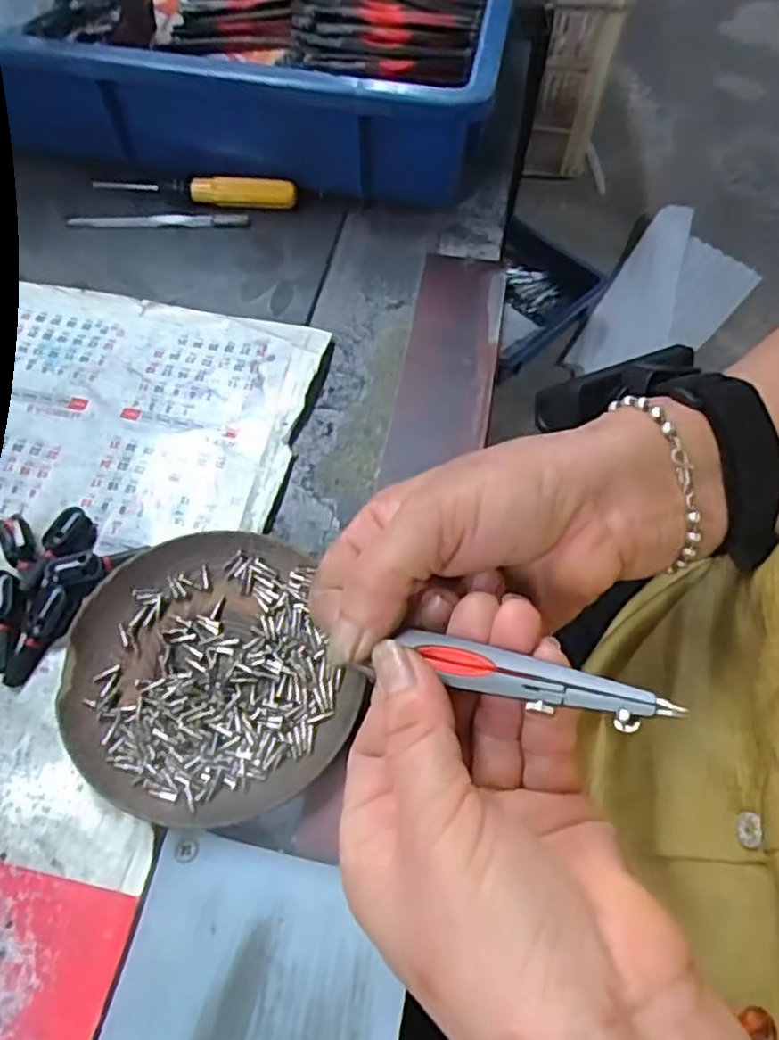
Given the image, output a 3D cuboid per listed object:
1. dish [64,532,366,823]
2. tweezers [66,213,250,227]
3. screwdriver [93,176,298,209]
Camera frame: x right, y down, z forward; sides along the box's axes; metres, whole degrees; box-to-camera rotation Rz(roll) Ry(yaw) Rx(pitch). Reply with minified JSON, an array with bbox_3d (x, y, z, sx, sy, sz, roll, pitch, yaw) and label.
[{"bbox_3d":[-0.074,0.061,0.282,0.105,0.015,0.114,1,61,-2],"label":"dish"},{"bbox_3d":[-0.139,-0.180,0.421,0.106,0.005,0.010,0,61,-2],"label":"tweezers"},{"bbox_3d":[-0.120,-0.203,0.430,0.125,0.019,0.012,7,61,2],"label":"screwdriver"}]

